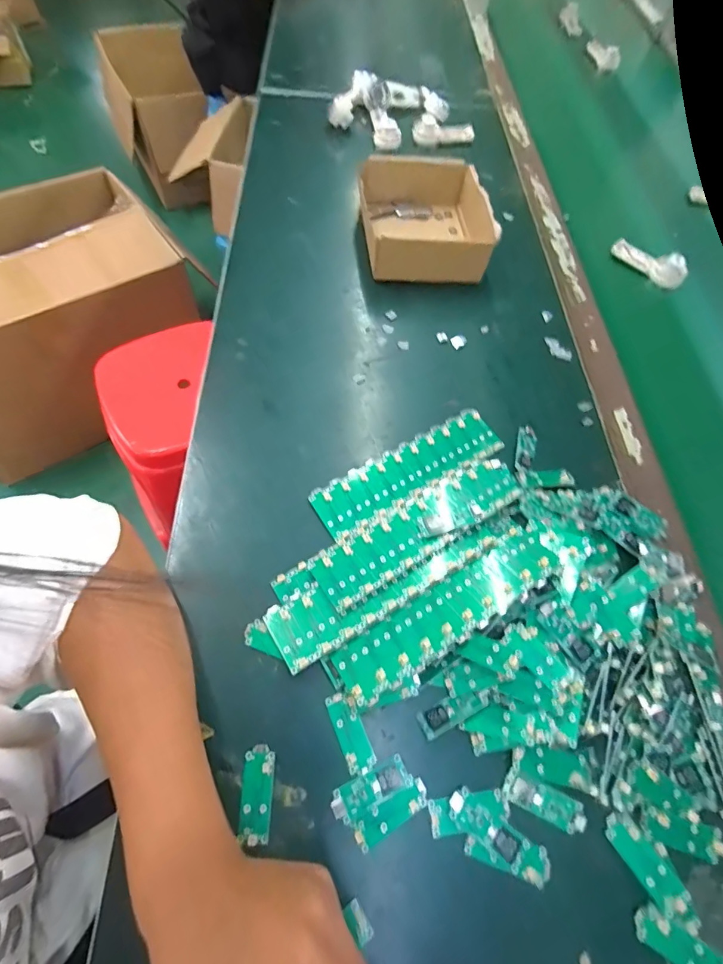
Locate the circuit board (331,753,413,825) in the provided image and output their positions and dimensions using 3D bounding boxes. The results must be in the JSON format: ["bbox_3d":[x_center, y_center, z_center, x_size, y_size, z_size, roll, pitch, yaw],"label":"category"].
[{"bbox_3d":[0.006,0.197,0.289,0.051,0.005,0.020,-21,66,-15],"label":"circuit board"}]

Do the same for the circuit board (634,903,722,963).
[{"bbox_3d":[0.185,0.268,0.257,0.050,0.005,0.019,31,64,12],"label":"circuit board"}]

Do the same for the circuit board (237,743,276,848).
[{"bbox_3d":[-0.067,0.198,0.286,0.019,0.005,0.052,2,62,-4],"label":"circuit board"}]

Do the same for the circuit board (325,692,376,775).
[{"bbox_3d":[-0.008,0.170,0.306,0.019,0.007,0.049,-19,65,-14],"label":"circuit board"}]

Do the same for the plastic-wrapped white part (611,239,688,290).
[{"bbox_3d":[0.366,-0.281,0.571,0.095,0.032,0.024,38,65,15],"label":"plastic-wrapped white part"}]

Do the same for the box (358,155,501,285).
[{"bbox_3d":[0.079,-0.316,0.548,0.141,0.059,0.166,-5,62,-8],"label":"box"}]

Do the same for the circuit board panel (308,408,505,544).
[{"bbox_3d":[0.044,-0.011,0.410,0.185,0.007,0.051,-28,67,-18],"label":"circuit board panel"}]

